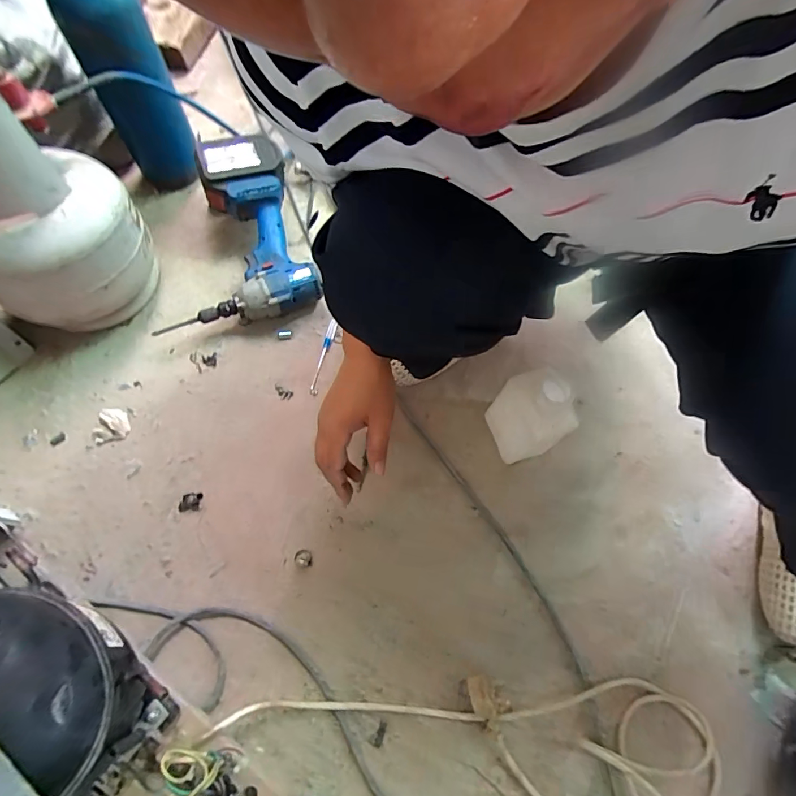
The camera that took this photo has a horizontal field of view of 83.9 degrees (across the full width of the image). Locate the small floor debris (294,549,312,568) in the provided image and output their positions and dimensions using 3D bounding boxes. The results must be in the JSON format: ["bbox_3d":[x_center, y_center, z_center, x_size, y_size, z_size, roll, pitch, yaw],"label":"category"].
[{"bbox_3d":[-0.113,0.192,0.528,0.020,0.009,0.020,-2,65,-4],"label":"small floor debris"}]

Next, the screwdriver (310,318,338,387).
[{"bbox_3d":[-0.107,-0.068,0.648,0.012,0.007,0.118,13,65,3],"label":"screwdriver"}]

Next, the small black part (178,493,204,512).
[{"bbox_3d":[-0.258,0.130,0.550,0.025,0.004,0.024,1,65,-3],"label":"small black part"}]

